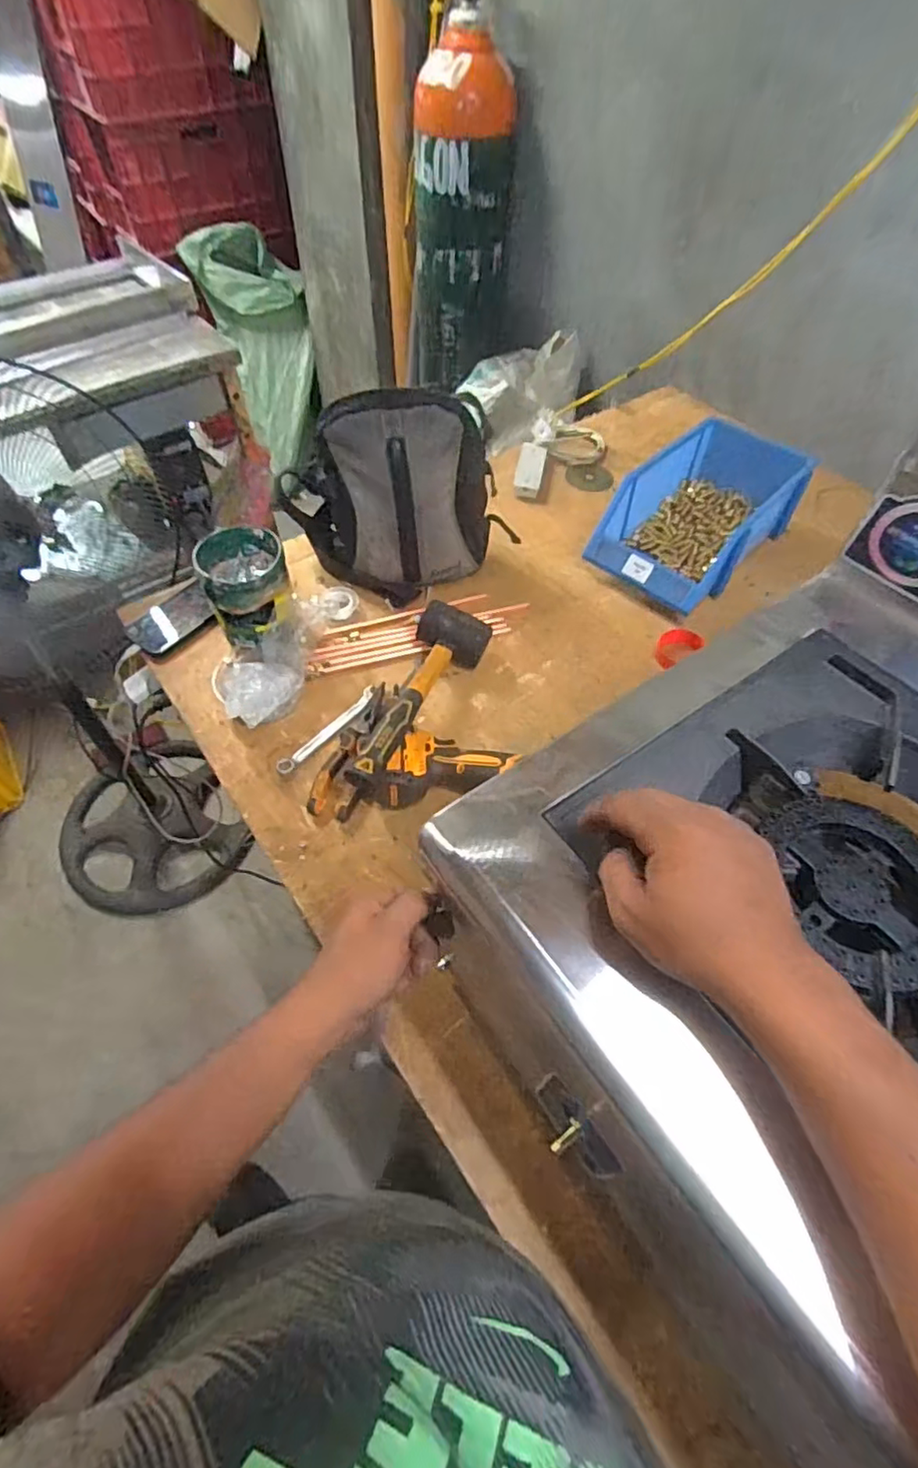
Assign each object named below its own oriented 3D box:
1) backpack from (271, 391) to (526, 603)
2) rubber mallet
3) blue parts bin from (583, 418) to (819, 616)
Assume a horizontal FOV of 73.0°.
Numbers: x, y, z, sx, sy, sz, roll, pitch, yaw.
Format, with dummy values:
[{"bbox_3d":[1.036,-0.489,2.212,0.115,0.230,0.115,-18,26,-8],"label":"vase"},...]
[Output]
[{"bbox_3d":[-0.087,-0.345,0.895,0.329,0.248,0.168,-10,56,-8],"label":"backpack"},{"bbox_3d":[-0.040,-0.044,0.774,0.099,0.079,0.296,13,56,8],"label":"rubber mallet"},{"bbox_3d":[0.383,-0.348,0.993,0.209,0.116,0.356,37,62,23],"label":"blue parts bin"}]

